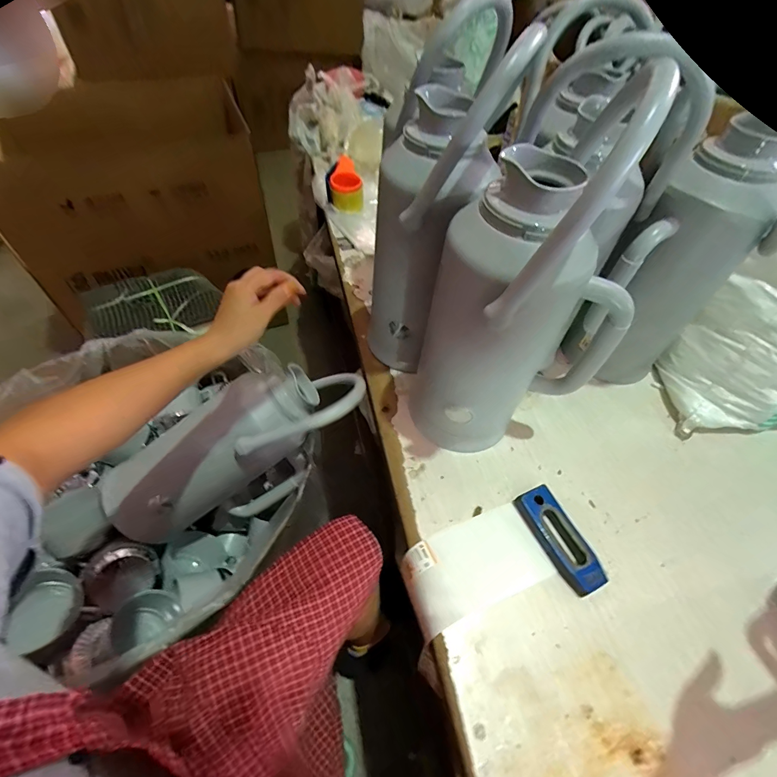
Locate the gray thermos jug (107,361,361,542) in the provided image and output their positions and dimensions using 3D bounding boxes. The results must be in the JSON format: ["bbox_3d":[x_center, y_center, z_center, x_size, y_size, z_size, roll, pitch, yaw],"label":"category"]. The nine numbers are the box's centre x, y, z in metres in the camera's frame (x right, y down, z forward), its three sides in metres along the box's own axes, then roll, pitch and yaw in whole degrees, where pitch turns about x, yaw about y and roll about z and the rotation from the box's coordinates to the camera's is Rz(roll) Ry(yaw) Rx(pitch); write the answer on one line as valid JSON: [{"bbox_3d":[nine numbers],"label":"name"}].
[{"bbox_3d":[-0.255,0.112,0.690,0.463,0.176,0.147,-37,62,8],"label":"gray thermos jug"}]

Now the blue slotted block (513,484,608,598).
[{"bbox_3d":[0.233,0.204,0.527,0.051,0.025,0.140,-19,57,-17],"label":"blue slotted block"}]

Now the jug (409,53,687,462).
[{"bbox_3d":[0.158,-0.091,0.475,0.193,0.461,0.141,-11,55,-12],"label":"jug"}]

